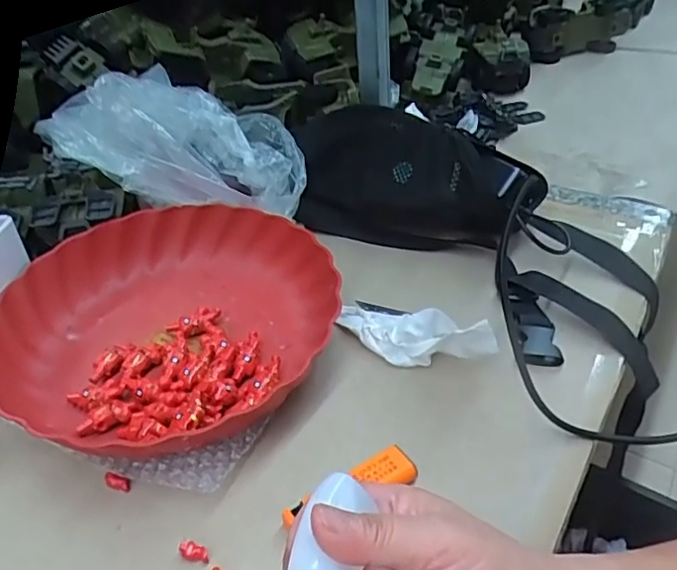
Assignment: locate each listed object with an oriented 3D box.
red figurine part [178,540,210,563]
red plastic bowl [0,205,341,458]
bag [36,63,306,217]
[{"bbox_3d":[-0.079,0.146,0.318,0.018,0.004,0.010,16,42,25],"label":"red figurine part"},{"bbox_3d":[-0.130,0.024,0.443,0.219,0.057,0.231,-3,37,2],"label":"red plastic bowl"},{"bbox_3d":[-0.141,-0.130,0.531,0.211,0.119,0.124,-4,37,2],"label":"bag"}]

